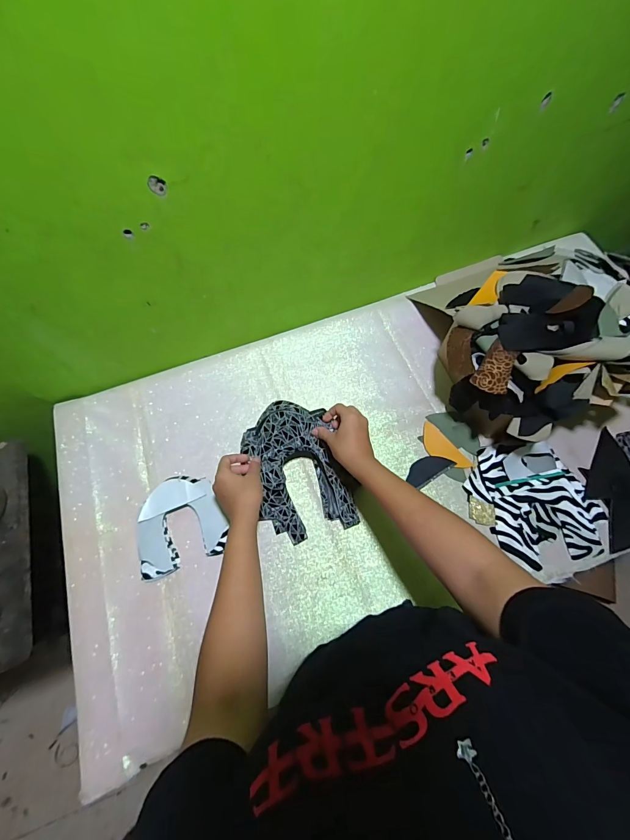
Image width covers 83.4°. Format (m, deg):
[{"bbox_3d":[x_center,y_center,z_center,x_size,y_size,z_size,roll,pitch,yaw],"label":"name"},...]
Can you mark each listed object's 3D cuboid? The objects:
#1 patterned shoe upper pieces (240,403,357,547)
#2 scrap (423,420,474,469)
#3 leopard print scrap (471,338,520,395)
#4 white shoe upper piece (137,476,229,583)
[{"bbox_3d":[-0.030,0.080,0.599,0.149,0.065,0.224,-17,92,0],"label":"patterned shoe upper pieces"},{"bbox_3d":[0.228,0.052,0.632,0.043,0.006,0.105,-38,70,-13],"label":"scrap"},{"bbox_3d":[0.271,-0.077,0.523,0.048,0.007,0.084,31,76,22],"label":"leopard print scrap"},{"bbox_3d":[-0.231,0.170,0.592,0.147,0.026,0.146,-21,67,-6],"label":"white shoe upper piece"}]

